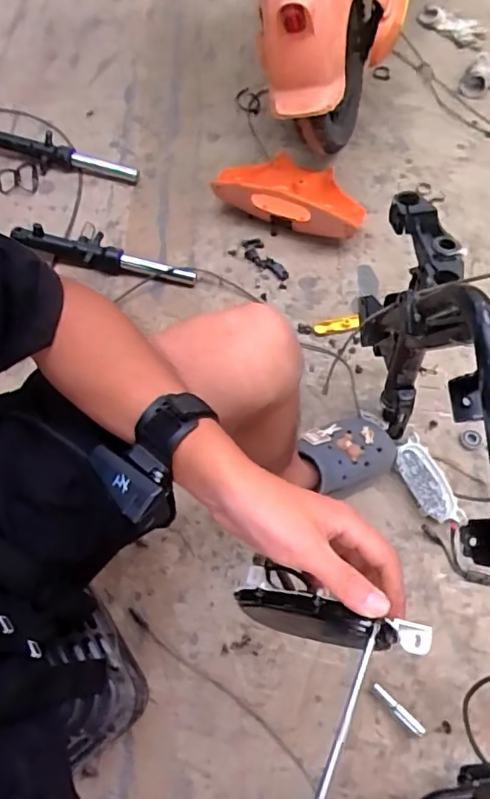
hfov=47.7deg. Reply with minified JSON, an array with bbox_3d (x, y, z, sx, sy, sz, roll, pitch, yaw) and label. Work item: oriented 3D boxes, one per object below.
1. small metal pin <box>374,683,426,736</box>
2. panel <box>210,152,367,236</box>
[{"bbox_3d":[0.202,0.412,0.736,0.079,0.015,0.015,41,71,19],"label":"small metal pin"},{"bbox_3d":[0.096,-0.405,1.067,0.276,0.087,0.148,20,66,11],"label":"panel"}]

